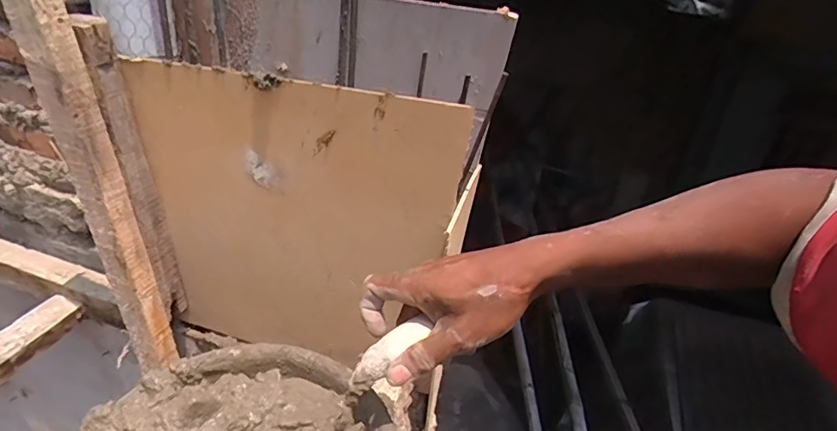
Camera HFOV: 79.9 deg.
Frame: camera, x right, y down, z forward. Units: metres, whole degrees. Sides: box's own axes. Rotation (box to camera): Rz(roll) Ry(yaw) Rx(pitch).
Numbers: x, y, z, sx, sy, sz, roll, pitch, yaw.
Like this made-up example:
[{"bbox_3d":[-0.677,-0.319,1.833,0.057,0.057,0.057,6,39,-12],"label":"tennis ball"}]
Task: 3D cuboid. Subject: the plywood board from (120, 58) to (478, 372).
[{"bbox_3d":[-0.164,0.023,0.662,0.412,0.407,0.022,13,31,12],"label":"plywood board"}]

